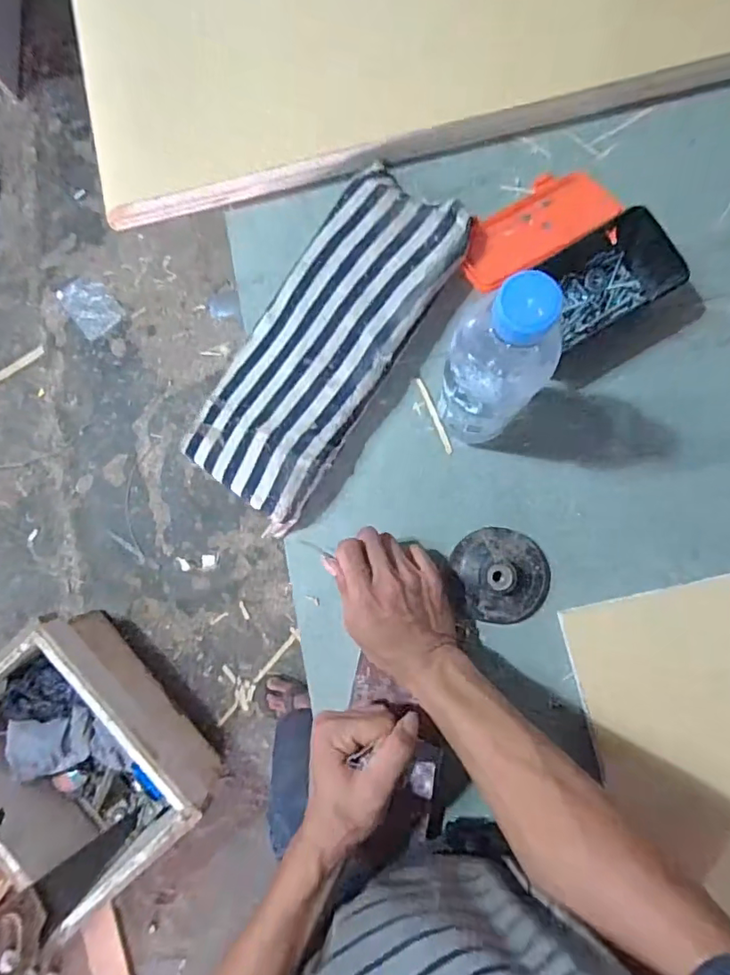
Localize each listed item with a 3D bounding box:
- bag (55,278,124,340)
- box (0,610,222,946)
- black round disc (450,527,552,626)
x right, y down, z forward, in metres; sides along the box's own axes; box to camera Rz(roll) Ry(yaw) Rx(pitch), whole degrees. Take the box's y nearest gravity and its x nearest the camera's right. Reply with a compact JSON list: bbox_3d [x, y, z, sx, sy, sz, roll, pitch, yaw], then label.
[{"bbox_3d":[-0.723,-0.481,1.414,0.116,0.013,0.159,-37,85,1],"label":"bag"},{"bbox_3d":[-0.648,0.615,1.216,0.442,0.259,0.521,-43,84,-1],"label":"box"},{"bbox_3d":[0.123,0.076,0.472,0.079,0.027,0.084,0,85,3],"label":"black round disc"}]

